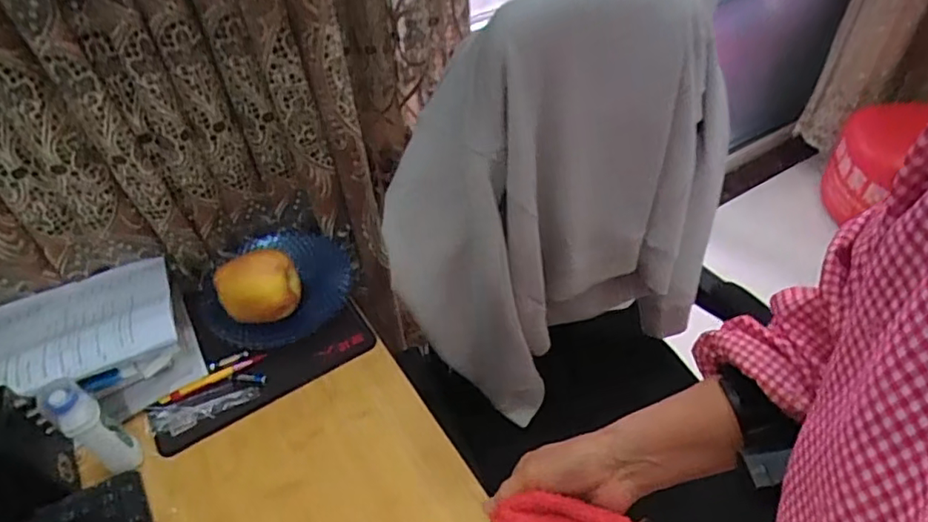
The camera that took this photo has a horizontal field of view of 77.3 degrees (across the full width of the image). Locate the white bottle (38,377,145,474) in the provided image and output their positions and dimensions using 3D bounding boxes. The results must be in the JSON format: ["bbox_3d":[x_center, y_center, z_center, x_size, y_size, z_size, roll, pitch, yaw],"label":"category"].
[{"bbox_3d":[-0.411,0.187,0.643,0.034,0.147,0.038,21,50,24],"label":"white bottle"}]

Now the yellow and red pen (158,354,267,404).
[{"bbox_3d":[-0.330,0.153,0.764,0.140,0.009,0.014,-21,47,-16],"label":"yellow and red pen"}]

